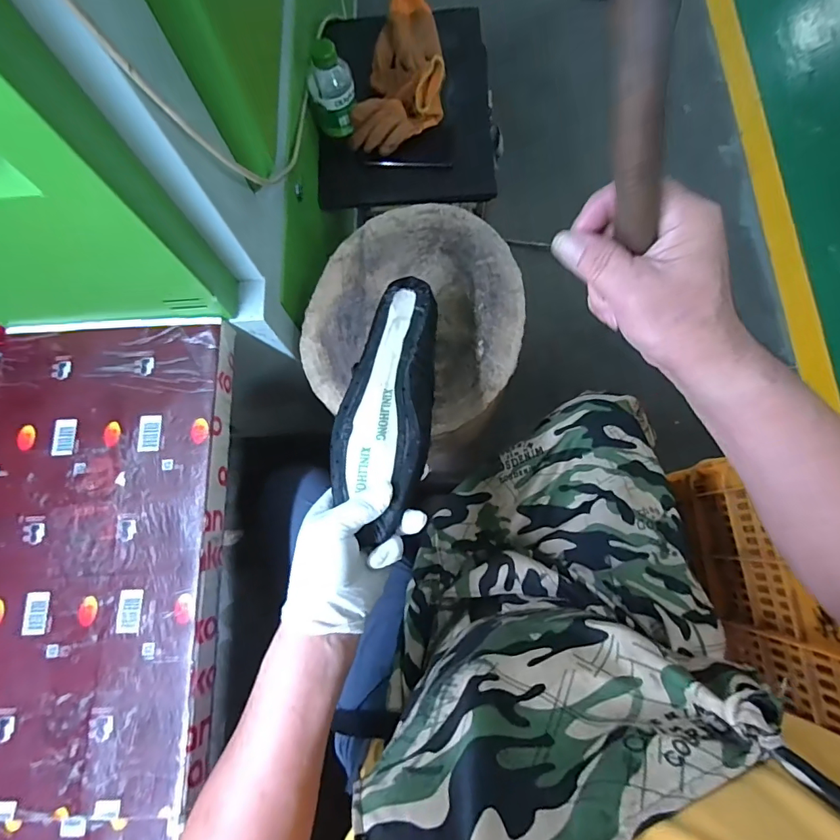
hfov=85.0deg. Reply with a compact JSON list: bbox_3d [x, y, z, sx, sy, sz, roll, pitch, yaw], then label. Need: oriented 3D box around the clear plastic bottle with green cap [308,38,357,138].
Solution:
[{"bbox_3d":[-0.142,-0.535,0.742,0.073,0.115,0.069,-13,76,-1],"label":"clear plastic bottle with green cap"}]

